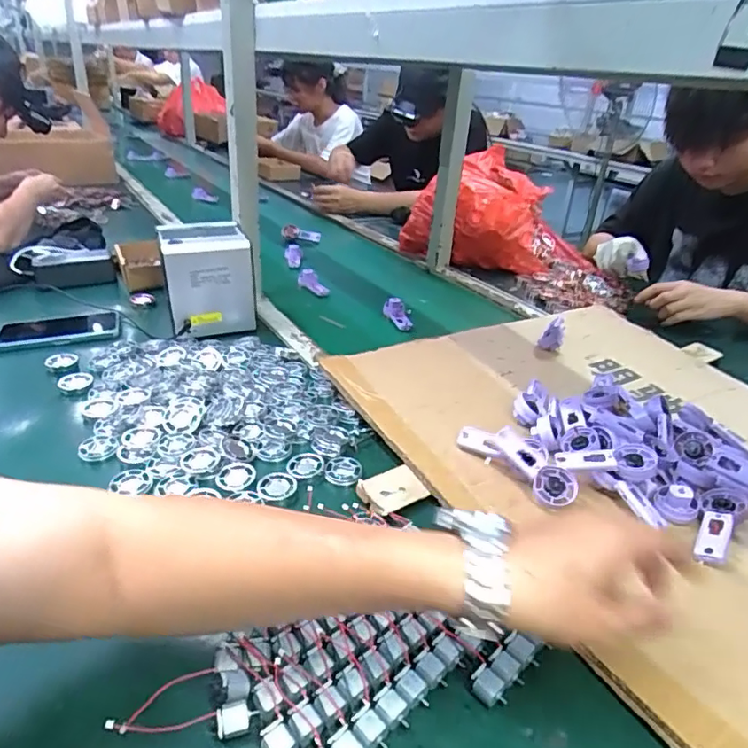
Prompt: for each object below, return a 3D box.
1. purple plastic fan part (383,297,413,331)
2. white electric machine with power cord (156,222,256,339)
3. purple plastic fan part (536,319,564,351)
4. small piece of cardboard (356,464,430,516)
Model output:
[{"bbox_3d":[0.041,-0.106,0.976,0.024,0.040,0.078,-8,32,-21],"label":"purple plastic fan part"},{"bbox_3d":[-0.255,-0.147,0.843,0.124,0.136,0.124,-8,32,-20],"label":"white electric machine with power cord"},{"bbox_3d":[0.271,-0.061,0.824,0.031,0.009,0.082,16,46,24],"label":"purple plastic fan part"},{"bbox_3d":[0.019,0.114,0.545,0.057,0.011,0.045,-19,36,-30],"label":"small piece of cardboard"}]

